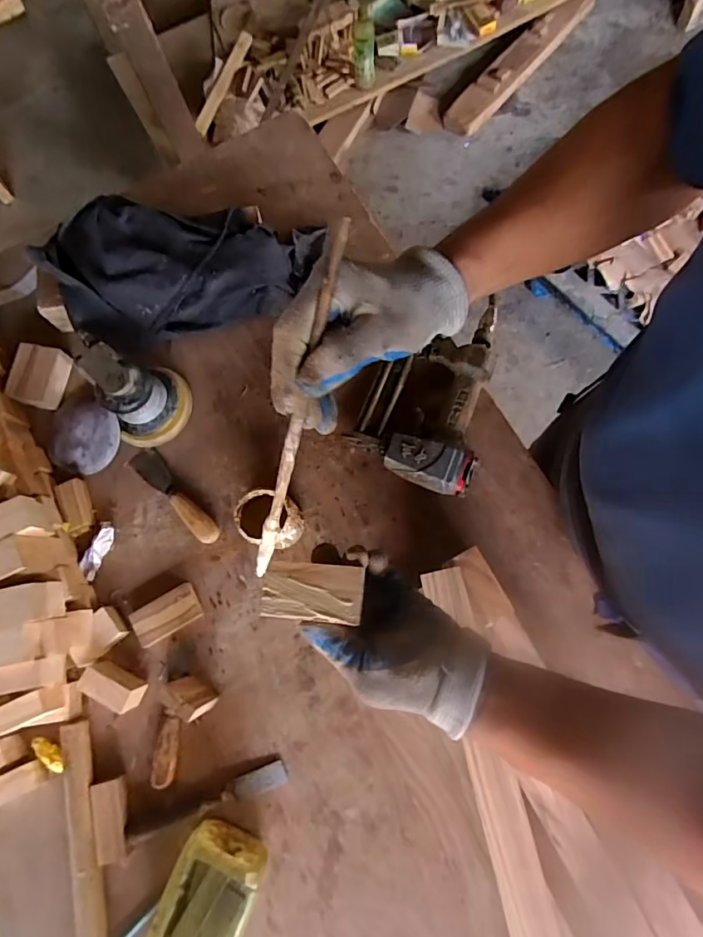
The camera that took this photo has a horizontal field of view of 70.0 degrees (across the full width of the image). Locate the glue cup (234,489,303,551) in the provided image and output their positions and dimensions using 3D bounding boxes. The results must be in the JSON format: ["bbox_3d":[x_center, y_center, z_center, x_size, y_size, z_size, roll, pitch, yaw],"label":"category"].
[{"bbox_3d":[-0.097,0.063,0.610,0.069,0.093,0.062,-14,76,-2],"label":"glue cup"}]

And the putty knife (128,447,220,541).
[{"bbox_3d":[-0.235,0.033,0.668,0.166,0.024,0.036,43,81,11],"label":"putty knife"}]

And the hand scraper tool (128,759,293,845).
[{"bbox_3d":[-0.164,0.384,0.575,0.183,0.012,0.023,-21,76,-4],"label":"hand scraper tool"}]

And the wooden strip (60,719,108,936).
[{"bbox_3d":[-0.302,0.408,0.562,0.032,0.017,0.226,-15,76,-2],"label":"wooden strip"}]

